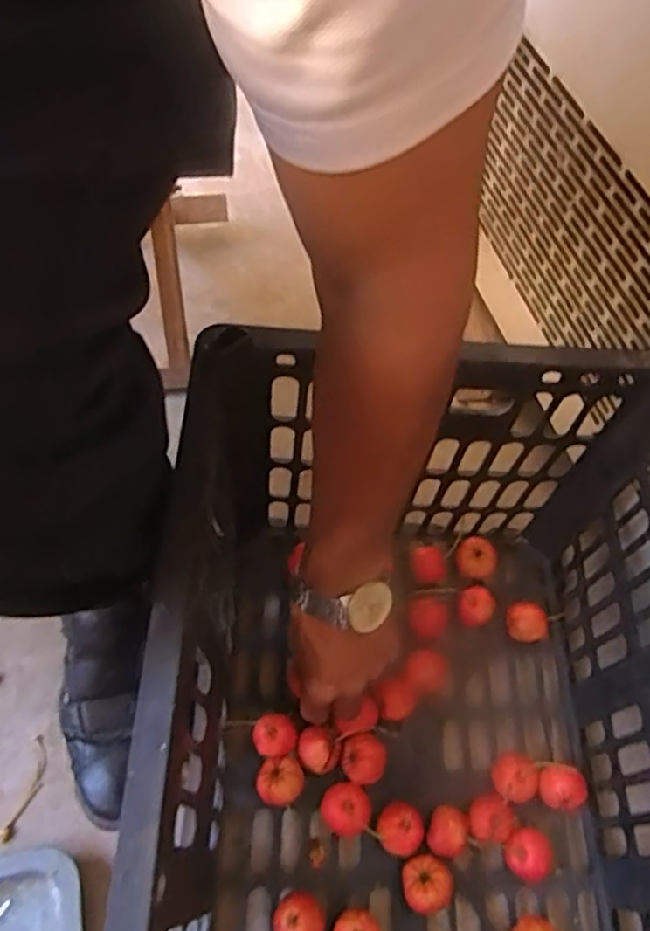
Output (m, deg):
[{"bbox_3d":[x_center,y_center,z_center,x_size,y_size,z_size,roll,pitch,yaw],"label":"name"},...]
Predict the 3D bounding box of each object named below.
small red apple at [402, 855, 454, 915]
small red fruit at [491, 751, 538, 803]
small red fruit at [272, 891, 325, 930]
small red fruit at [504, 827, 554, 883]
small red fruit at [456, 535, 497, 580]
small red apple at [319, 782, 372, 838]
[{"bbox_3d":[0.071,0.297,0.479,0.033,0.033,0.033,3,61,-5],"label":"small red apple"},{"bbox_3d":[0.145,0.241,0.521,0.030,0.027,0.035,10,58,4],"label":"small red fruit"},{"bbox_3d":[-0.018,0.312,0.462,0.033,0.036,0.033,3,61,-5],"label":"small red fruit"},{"bbox_3d":[0.147,0.286,0.496,0.034,0.029,0.033,6,58,1],"label":"small red fruit"},{"bbox_3d":[0.132,0.085,0.597,0.035,0.035,0.029,27,62,9],"label":"small red fruit"},{"bbox_3d":[0.015,0.259,0.508,0.034,0.032,0.035,3,61,-5],"label":"small red apple"}]

